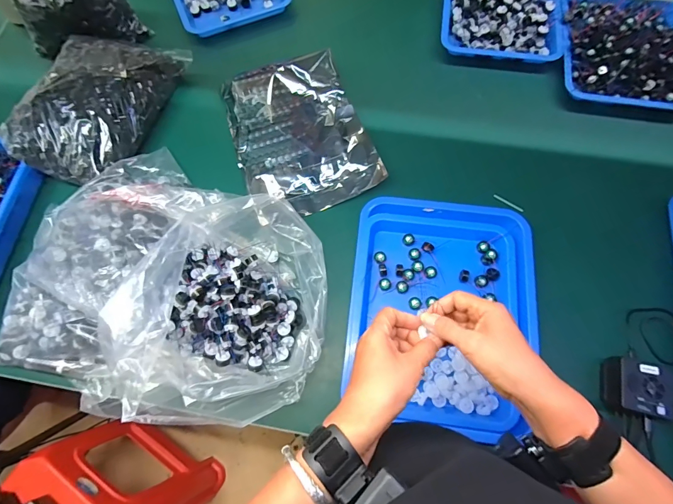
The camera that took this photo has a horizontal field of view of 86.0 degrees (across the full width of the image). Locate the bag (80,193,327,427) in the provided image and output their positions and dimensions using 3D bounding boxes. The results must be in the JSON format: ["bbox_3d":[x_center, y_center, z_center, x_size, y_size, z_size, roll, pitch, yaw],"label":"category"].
[{"bbox_3d":[-0.149,0.062,0.538,0.260,0.154,0.356,7,71,4],"label":"bag"}]

